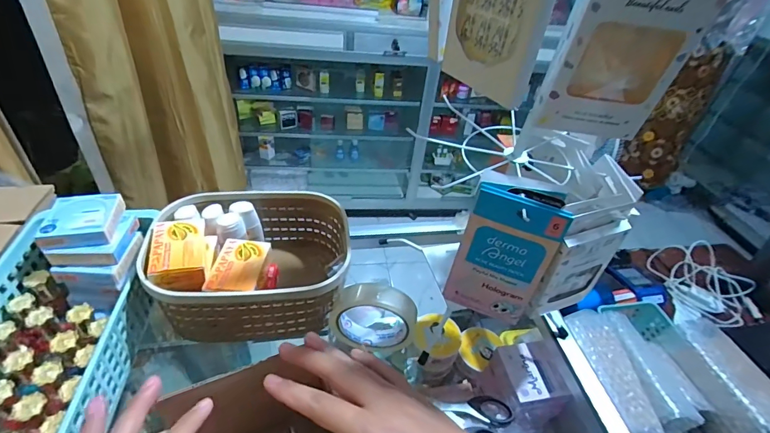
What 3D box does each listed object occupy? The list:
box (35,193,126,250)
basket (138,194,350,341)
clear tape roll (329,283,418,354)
[{"bbox_3d":[-0.327,0.004,0.426,0.063,0.017,0.071,-3,42,-13],"label":"box"},{"bbox_3d":[-0.154,0.054,0.477,0.205,0.109,0.160,1,41,-8],"label":"basket"},{"bbox_3d":[-0.013,0.115,0.445,0.092,0.087,0.030,8,40,0],"label":"clear tape roll"}]

